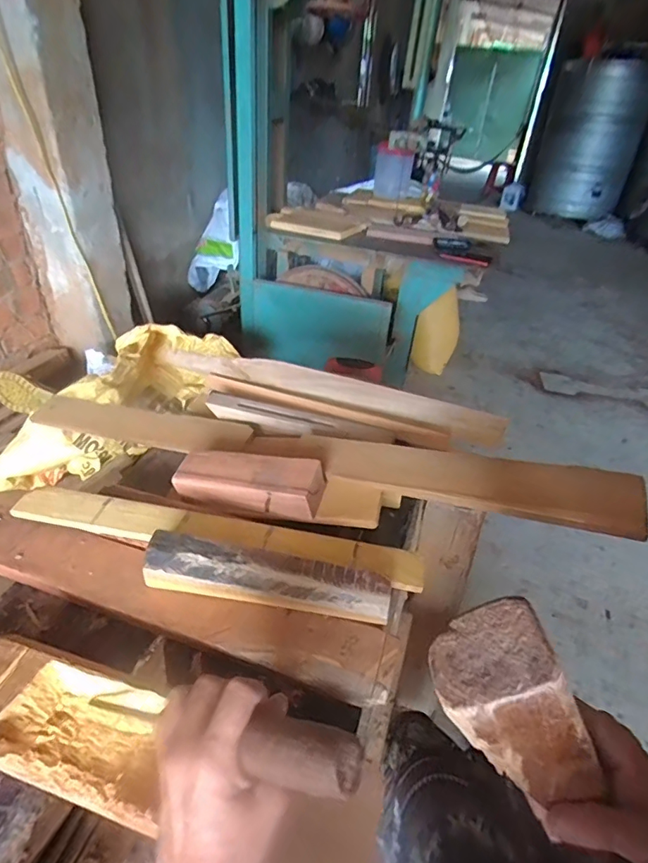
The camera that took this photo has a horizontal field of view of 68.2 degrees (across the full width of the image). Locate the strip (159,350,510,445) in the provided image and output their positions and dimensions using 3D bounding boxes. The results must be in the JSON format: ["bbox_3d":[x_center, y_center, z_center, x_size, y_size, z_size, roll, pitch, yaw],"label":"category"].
[{"bbox_3d":[0.002,-0.071,0.767,0.550,0.016,0.052,16,75,12],"label":"strip"}]

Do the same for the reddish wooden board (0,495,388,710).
[{"bbox_3d":[-0.204,0.160,0.512,0.543,0.029,0.073,14,37,12],"label":"reddish wooden board"}]

